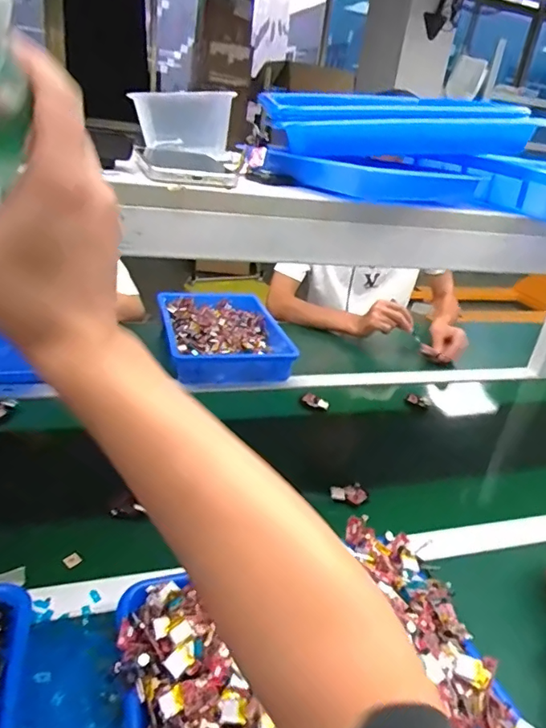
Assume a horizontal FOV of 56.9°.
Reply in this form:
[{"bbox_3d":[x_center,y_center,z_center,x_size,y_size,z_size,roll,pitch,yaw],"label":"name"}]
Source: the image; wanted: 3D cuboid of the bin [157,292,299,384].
[{"bbox_3d":[-0.108,-0.072,1.096,0.249,0.058,0.376,-2,29,-17],"label":"bin"}]

